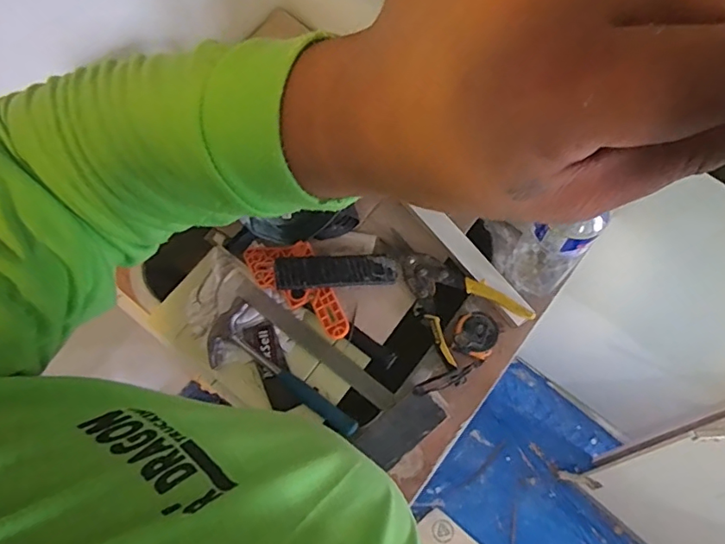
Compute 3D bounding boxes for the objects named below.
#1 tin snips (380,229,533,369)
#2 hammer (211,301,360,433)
[{"bbox_3d":[0.121,0.016,0.754,0.128,0.033,0.212,-32,71,-10],"label":"tin snips"},{"bbox_3d":[-0.114,0.146,0.709,0.242,0.025,0.087,38,75,15],"label":"hammer"}]

